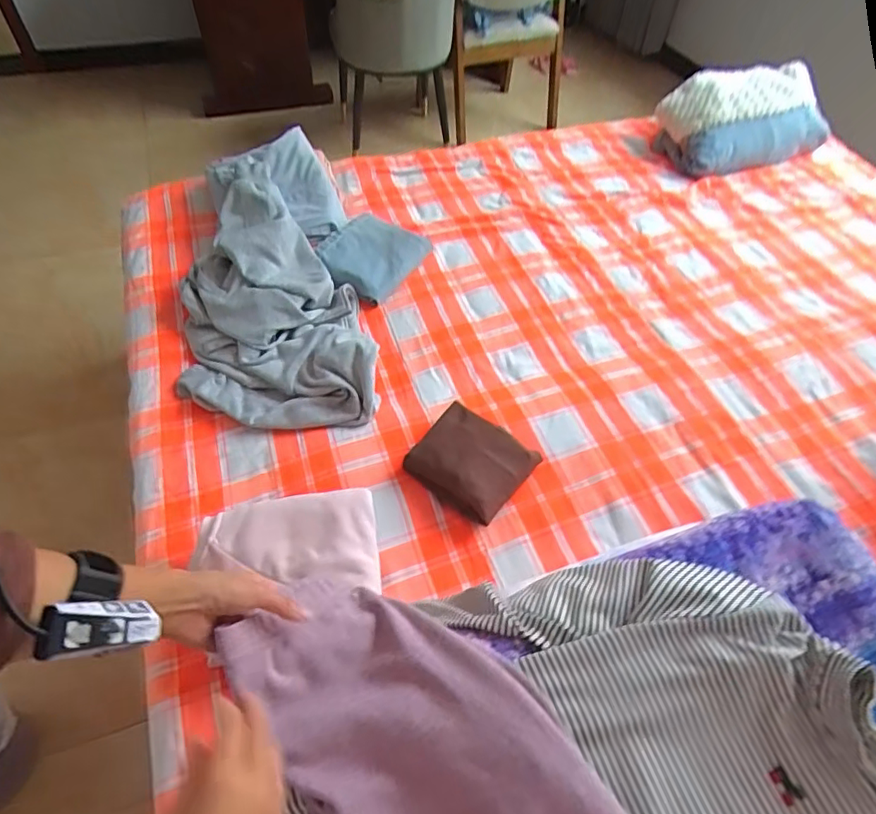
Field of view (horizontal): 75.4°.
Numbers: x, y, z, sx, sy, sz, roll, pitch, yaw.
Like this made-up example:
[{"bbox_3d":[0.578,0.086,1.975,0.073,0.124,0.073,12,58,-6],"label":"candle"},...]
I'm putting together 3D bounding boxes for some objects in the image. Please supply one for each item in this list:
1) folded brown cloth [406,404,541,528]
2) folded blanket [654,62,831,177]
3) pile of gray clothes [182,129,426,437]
[{"bbox_3d":[0.051,0.084,0.888,0.170,0.060,0.149,31,58,20],"label":"folded brown cloth"},{"bbox_3d":[0.848,-0.799,1.558,0.433,0.174,0.264,-18,55,-15],"label":"folded blanket"},{"bbox_3d":[-0.272,-0.284,1.137,0.452,0.125,0.722,13,62,2],"label":"pile of gray clothes"}]

